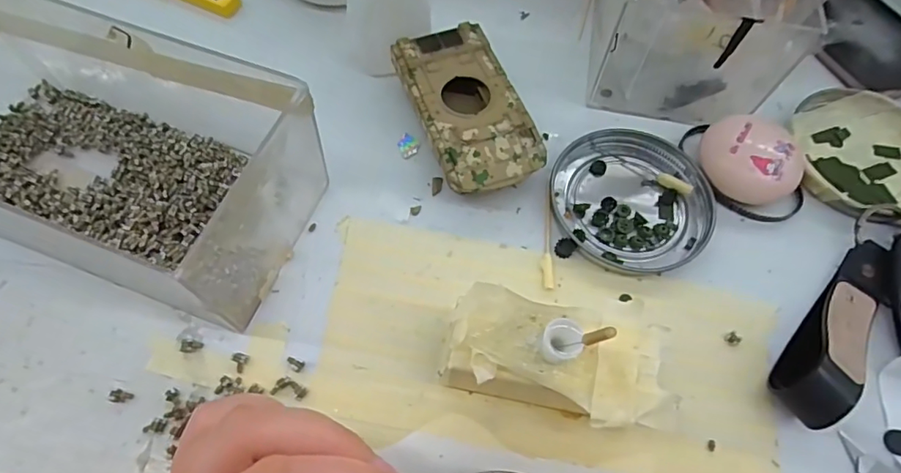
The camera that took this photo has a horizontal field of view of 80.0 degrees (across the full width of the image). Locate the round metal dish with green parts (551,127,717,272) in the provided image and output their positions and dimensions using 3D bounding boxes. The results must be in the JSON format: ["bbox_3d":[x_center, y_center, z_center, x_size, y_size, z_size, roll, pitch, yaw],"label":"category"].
[{"bbox_3d":[0.090,-0.020,0.268,0.076,0.009,0.075,1,64,-2],"label":"round metal dish with green parts"}]

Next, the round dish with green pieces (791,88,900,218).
[{"bbox_3d":[0.222,-0.045,0.285,0.072,0.014,0.080,7,64,1],"label":"round dish with green pieces"}]

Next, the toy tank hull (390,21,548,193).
[{"bbox_3d":[0.009,-0.062,0.277,0.051,0.025,0.093,-19,66,-11],"label":"toy tank hull"}]

